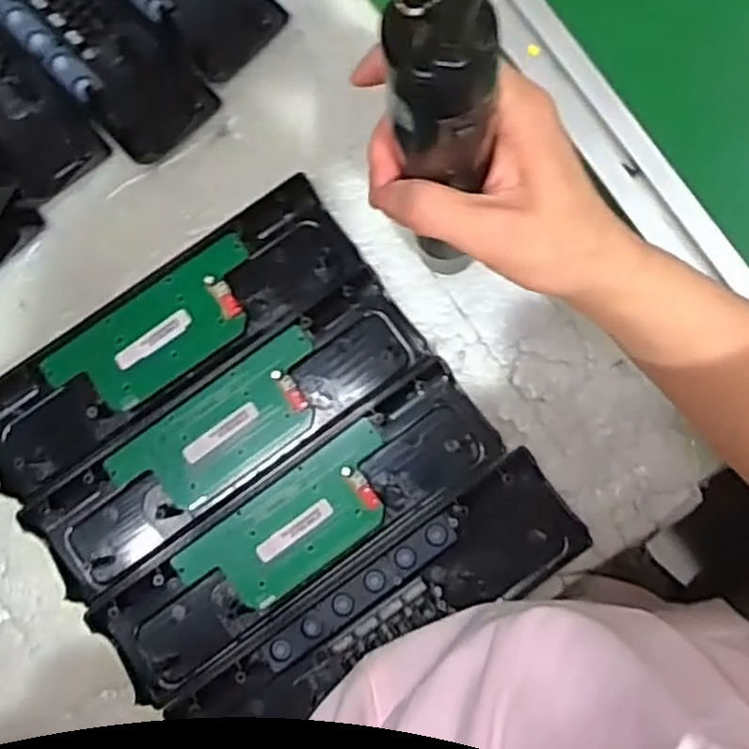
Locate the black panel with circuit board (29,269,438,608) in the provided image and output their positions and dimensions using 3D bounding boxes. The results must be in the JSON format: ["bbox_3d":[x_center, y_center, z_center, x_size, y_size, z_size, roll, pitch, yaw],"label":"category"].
[{"bbox_3d":[-0.084,0.036,0.433,0.242,0.009,0.065,-35,83,-1],"label":"black panel with circuit board"}]

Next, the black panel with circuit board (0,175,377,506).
[{"bbox_3d":[-0.123,-0.020,0.442,0.244,0.019,0.070,-34,83,-1],"label":"black panel with circuit board"}]

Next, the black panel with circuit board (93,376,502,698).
[{"bbox_3d":[-0.040,0.092,0.425,0.243,0.013,0.065,-34,83,-1],"label":"black panel with circuit board"}]

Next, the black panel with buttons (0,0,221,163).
[{"bbox_3d":[-0.198,-0.233,0.470,0.069,0.015,0.238,-45,83,-2],"label":"black panel with buttons"}]

